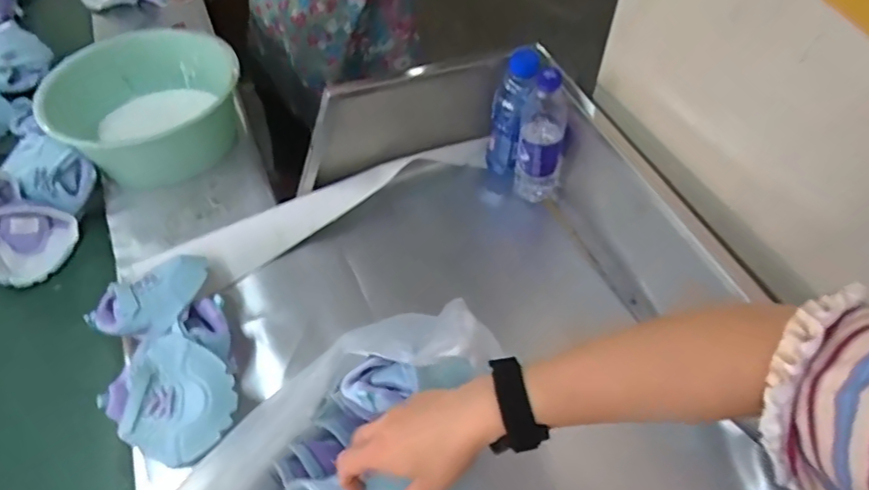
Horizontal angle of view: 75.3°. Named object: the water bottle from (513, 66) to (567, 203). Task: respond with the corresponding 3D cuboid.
[{"bbox_3d":[0.158,-0.148,0.821,0.071,0.228,0.062,12,52,8],"label":"water bottle"}]

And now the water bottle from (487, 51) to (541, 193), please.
[{"bbox_3d":[0.109,-0.179,0.851,0.056,0.219,0.066,15,53,10],"label":"water bottle"}]

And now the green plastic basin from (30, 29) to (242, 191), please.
[{"bbox_3d":[-0.478,-0.235,0.943,0.262,0.130,0.278,1,52,-1],"label":"green plastic basin"}]

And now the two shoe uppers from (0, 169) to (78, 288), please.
[{"bbox_3d":[-0.625,-0.037,0.820,0.163,0.080,0.138,33,58,22],"label":"two shoe uppers"}]

